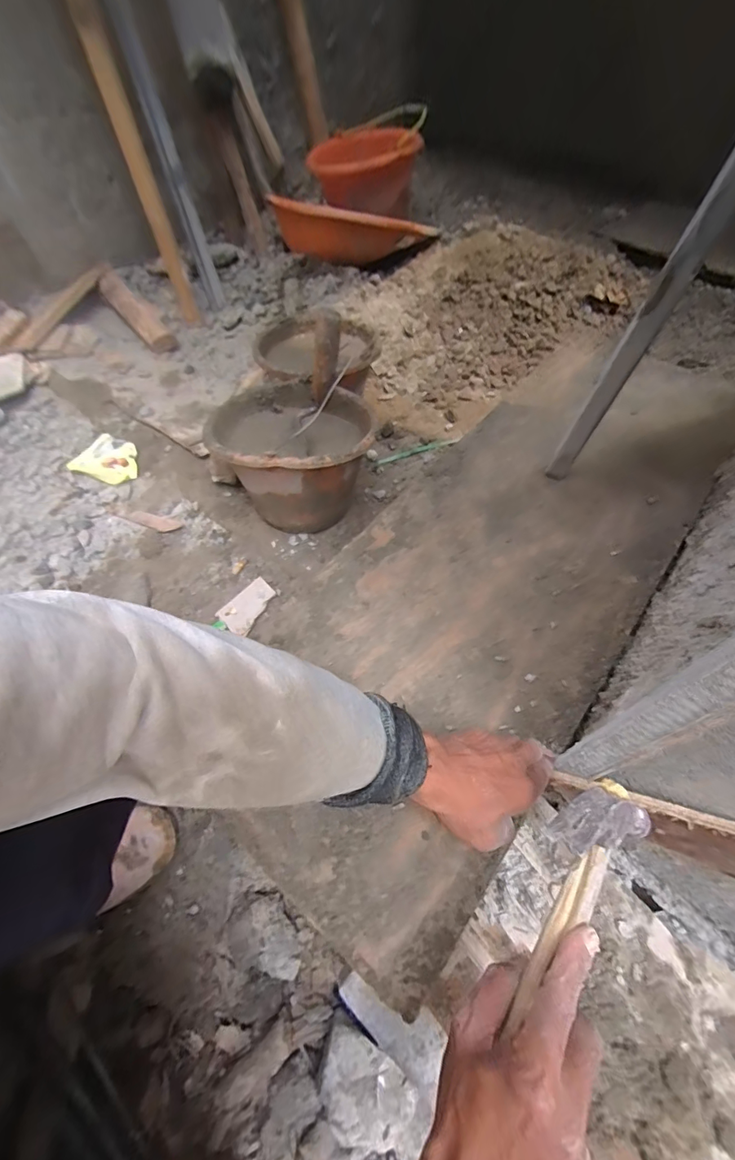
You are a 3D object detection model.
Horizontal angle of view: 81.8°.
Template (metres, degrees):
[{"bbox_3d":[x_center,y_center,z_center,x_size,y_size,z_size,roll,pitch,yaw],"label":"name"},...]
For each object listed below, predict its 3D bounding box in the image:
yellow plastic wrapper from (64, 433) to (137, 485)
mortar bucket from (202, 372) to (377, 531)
[{"bbox_3d":[-0.533,-0.248,0.872,0.133,0.025,0.099,22,56,15],"label":"yellow plastic wrapper"},{"bbox_3d":[-0.122,-0.195,0.725,0.238,0.183,0.238,0,53,0],"label":"mortar bucket"}]

